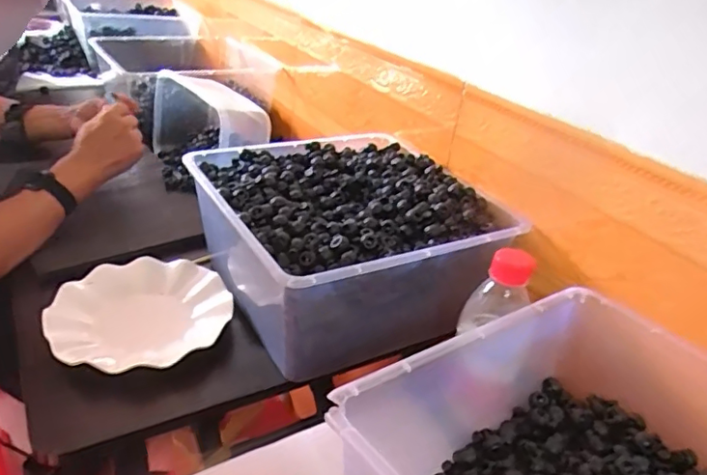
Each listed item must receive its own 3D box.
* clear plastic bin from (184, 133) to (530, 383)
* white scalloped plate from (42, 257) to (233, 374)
[{"bbox_3d":[-0.012,-0.006,0.662,0.292,0.134,0.290,-10,35,-27],"label":"clear plastic bin"},{"bbox_3d":[-0.226,0.086,0.605,0.176,0.034,0.169,-2,31,-14],"label":"white scalloped plate"}]

